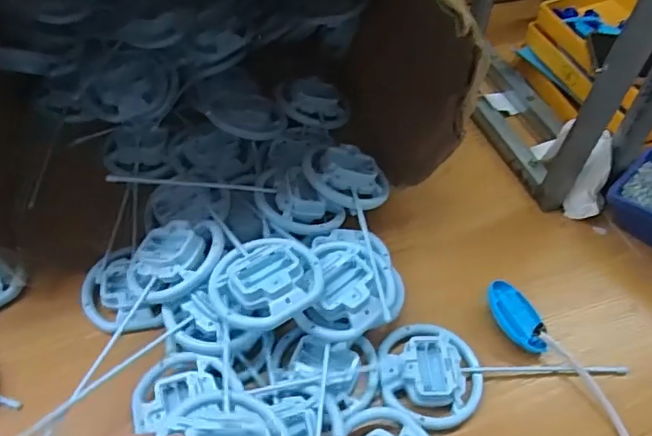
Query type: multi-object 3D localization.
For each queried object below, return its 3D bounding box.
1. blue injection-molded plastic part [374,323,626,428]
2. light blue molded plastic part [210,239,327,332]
[{"bbox_3d":[0.166,0.143,0.547,0.225,0.017,0.099,-2,52,-6],"label":"blue injection-molded plastic part"},{"bbox_3d":[-0.056,0.052,0.526,0.102,0.029,0.094,2,51,-2],"label":"light blue molded plastic part"}]

